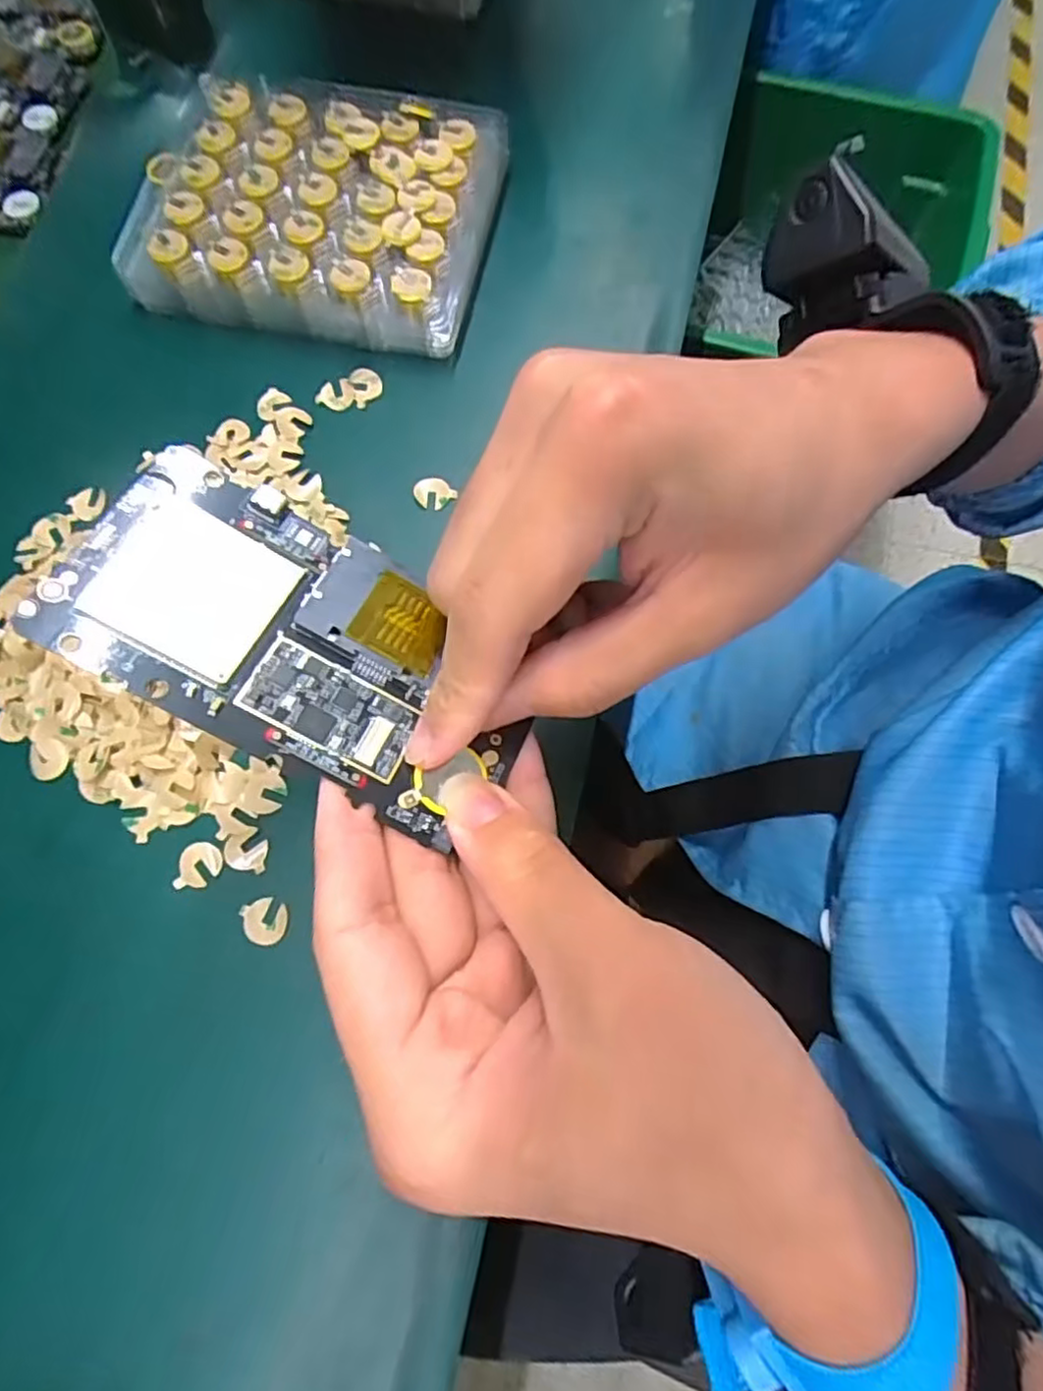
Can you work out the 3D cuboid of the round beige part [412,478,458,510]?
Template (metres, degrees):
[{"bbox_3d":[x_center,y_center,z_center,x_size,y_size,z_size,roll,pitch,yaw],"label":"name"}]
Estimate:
[{"bbox_3d":[-0.042,-0.097,0.330,0.020,0.004,0.015,17,73,4],"label":"round beige part"}]

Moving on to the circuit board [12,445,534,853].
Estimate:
[{"bbox_3d":[-0.057,-0.014,0.184,0.122,0.005,0.064,29,67,-7],"label":"circuit board"}]

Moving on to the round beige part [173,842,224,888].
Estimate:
[{"bbox_3d":[-0.131,0.069,0.279,0.017,0.004,0.018,0,72,-1],"label":"round beige part"}]

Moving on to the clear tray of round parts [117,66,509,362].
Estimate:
[{"bbox_3d":[-0.111,-0.260,0.364,0.190,0.035,0.152,12,73,3],"label":"clear tray of round parts"}]

